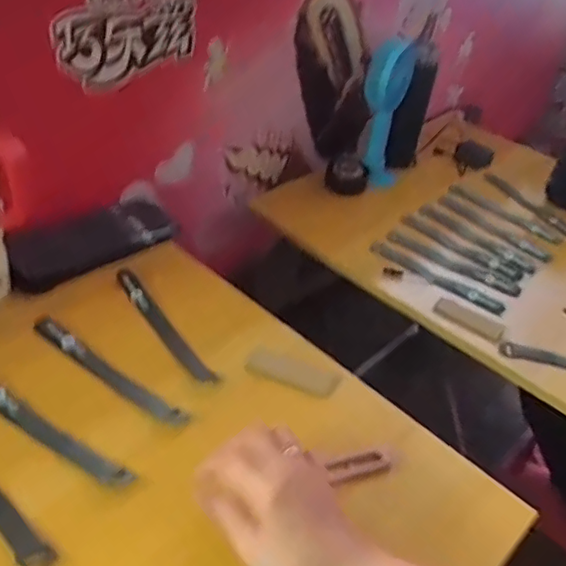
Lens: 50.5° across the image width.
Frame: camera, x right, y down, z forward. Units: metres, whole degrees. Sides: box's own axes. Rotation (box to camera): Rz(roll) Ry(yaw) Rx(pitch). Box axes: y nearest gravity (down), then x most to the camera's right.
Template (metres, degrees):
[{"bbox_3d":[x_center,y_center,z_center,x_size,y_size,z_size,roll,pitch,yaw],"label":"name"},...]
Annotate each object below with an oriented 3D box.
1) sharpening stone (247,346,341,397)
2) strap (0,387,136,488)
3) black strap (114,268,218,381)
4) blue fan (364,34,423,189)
[{"bbox_3d":[0.008,0.086,0.583,0.088,0.012,0.029,15,37,11],"label":"sharpening stone"},{"bbox_3d":[-0.209,0.120,0.511,0.197,0.004,0.020,24,39,23],"label":"strap"},{"bbox_3d":[-0.127,0.044,0.630,0.019,0.009,0.194,-21,44,-32],"label":"black strap"},{"bbox_3d":[0.155,-0.256,0.925,0.073,0.247,0.056,11,41,4],"label":"blue fan"}]

